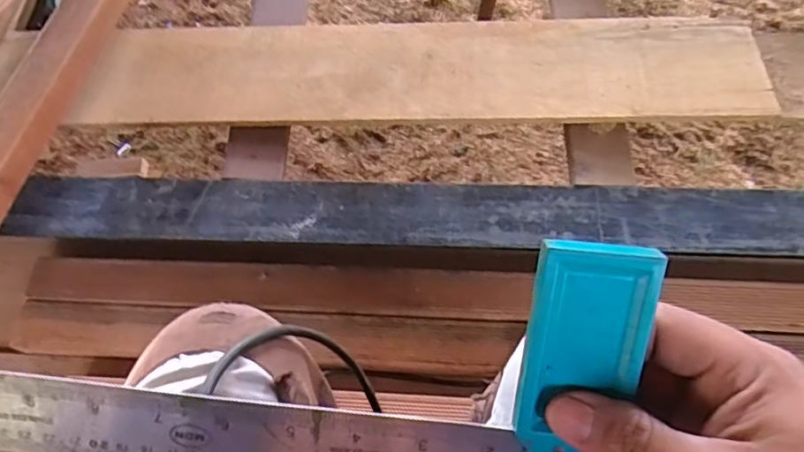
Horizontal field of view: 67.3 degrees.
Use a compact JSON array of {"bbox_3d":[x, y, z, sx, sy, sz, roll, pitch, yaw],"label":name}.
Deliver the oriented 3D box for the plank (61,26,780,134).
[{"bbox_3d":[0.031,-0.229,0.928,1.012,0.023,0.189,-1,62,2],"label":"plank"}]

